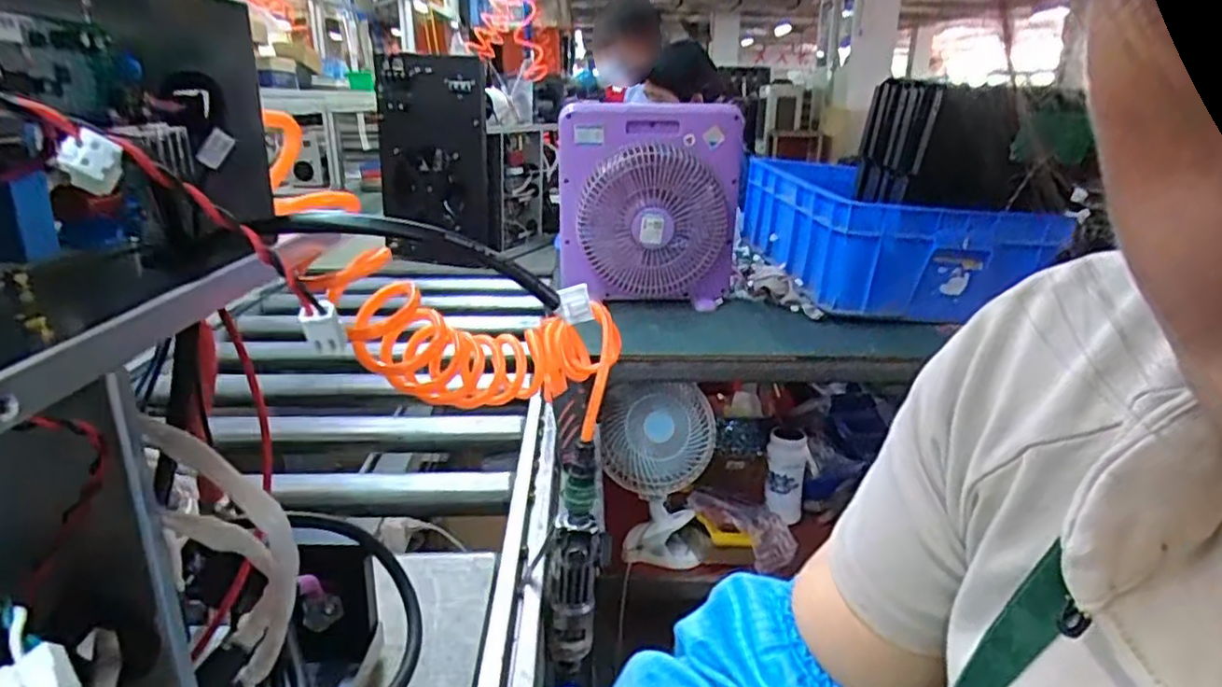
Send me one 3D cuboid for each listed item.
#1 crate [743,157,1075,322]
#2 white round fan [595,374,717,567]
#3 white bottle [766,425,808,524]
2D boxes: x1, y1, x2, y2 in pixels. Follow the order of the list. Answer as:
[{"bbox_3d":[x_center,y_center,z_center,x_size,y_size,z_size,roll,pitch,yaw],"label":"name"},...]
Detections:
[{"bbox_3d":[0.530,-0.226,1.403,0.400,0.186,0.527,-2,20,-7],"label":"crate"},{"bbox_3d":[0.079,0.220,1.219,0.200,0.324,0.133,3,20,5],"label":"white round fan"},{"bbox_3d":[0.341,0.257,1.356,0.076,0.186,0.087,3,-5,5],"label":"white bottle"}]

